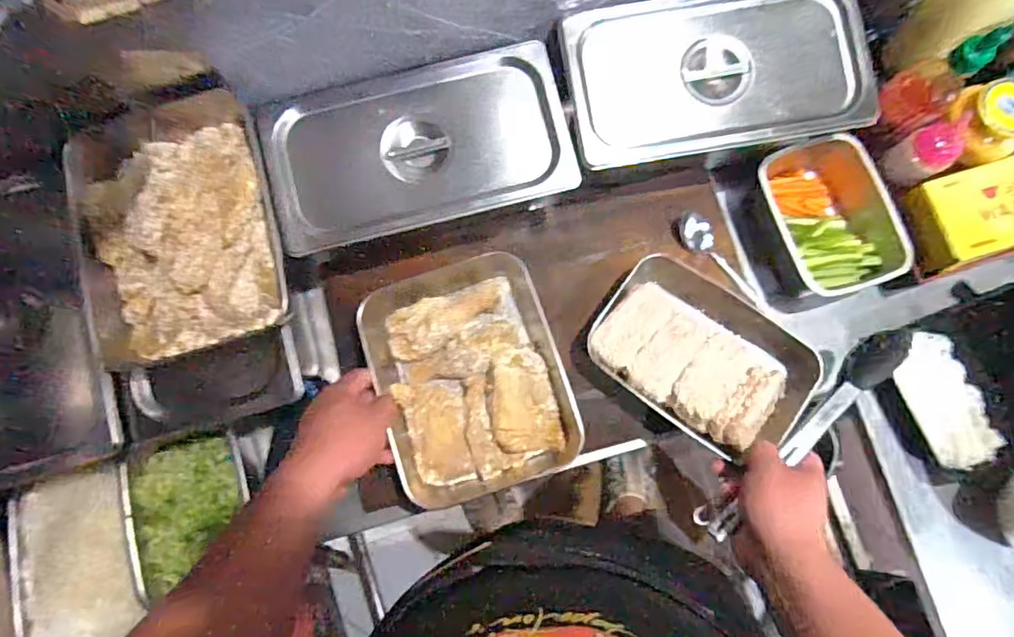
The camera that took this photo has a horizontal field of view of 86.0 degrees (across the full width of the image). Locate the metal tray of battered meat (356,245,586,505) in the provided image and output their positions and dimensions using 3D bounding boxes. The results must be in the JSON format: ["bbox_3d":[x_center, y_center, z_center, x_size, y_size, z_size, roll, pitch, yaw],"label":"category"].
[{"bbox_3d":[-0.039,0.065,0.621,0.202,0.055,0.255,-18,81,-1],"label":"metal tray of battered meat"}]

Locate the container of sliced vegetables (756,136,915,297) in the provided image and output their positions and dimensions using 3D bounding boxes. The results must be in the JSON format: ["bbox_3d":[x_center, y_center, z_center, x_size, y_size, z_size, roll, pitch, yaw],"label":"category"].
[{"bbox_3d":[0.389,-0.122,0.679,0.130,0.075,0.192,-18,81,-1],"label":"container of sliced vegetables"}]

